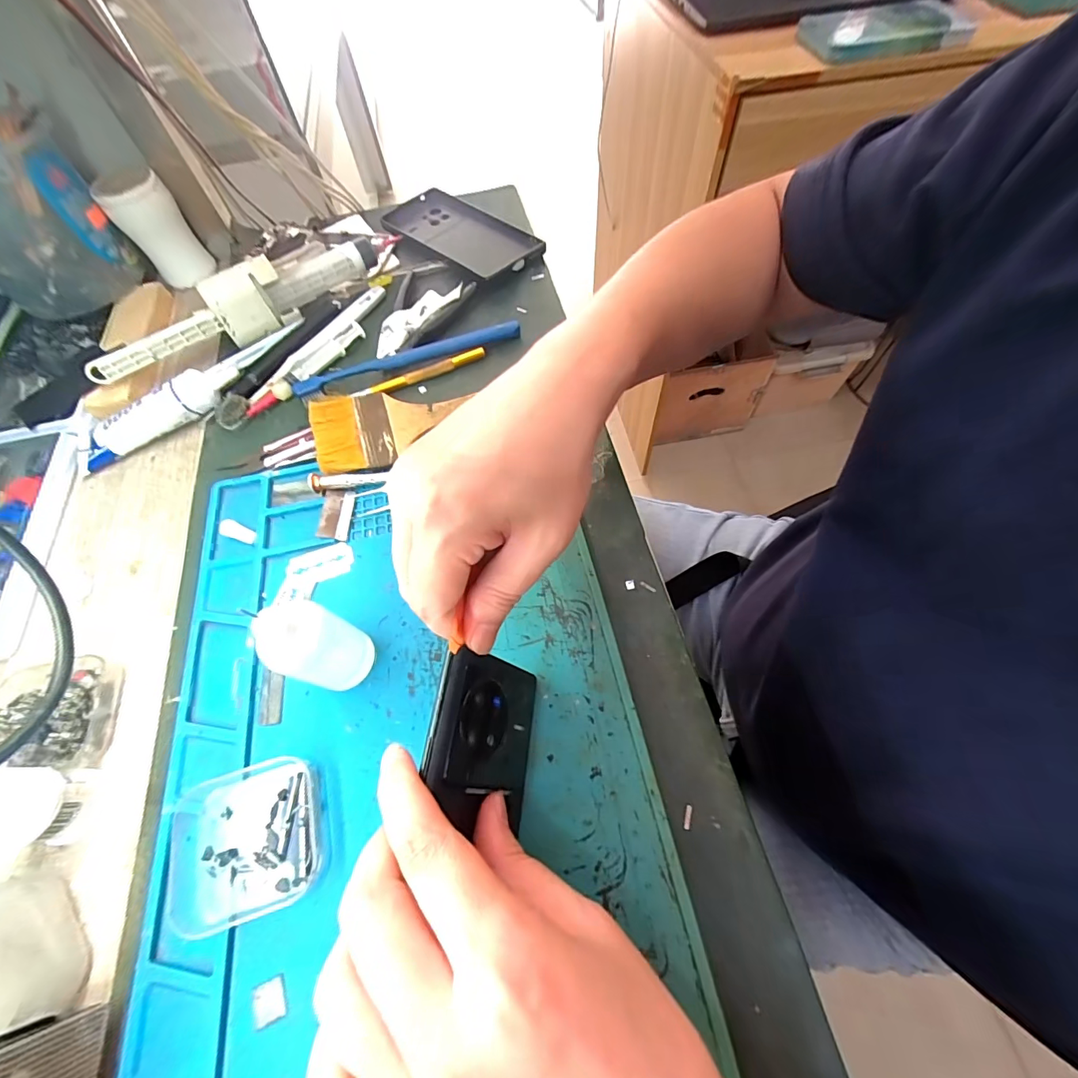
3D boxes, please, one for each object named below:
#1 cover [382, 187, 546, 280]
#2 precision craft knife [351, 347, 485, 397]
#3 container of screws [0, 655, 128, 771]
[{"bbox_3d":[-0.080,-0.304,0.448,0.080,0.014,0.178,-42,68,-16],"label":"cover"},{"bbox_3d":[-0.095,-0.134,0.368,0.108,0.007,0.008,-24,64,-8],"label":"precision craft knife"},{"bbox_3d":[-0.275,0.096,0.258,0.064,0.020,0.058,2,63,5],"label":"container of screws"}]

